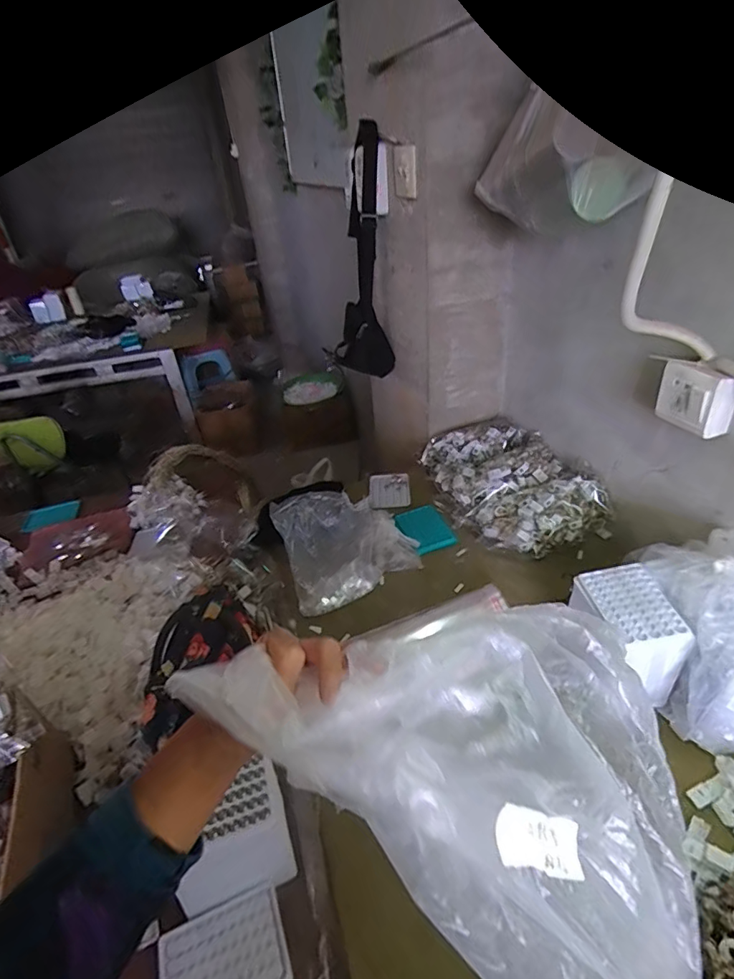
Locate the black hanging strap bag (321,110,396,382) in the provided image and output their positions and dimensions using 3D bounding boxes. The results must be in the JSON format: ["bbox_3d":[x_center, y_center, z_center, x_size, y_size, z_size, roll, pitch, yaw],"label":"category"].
[{"bbox_3d":[-0.030,-0.517,1.164,0.150,0.519,0.064,-8,34,-1],"label":"black hanging strap bag"}]

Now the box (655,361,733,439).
[{"bbox_3d":[0.456,-0.128,0.688,0.048,0.082,0.085,-13,35,-9],"label":"box"}]

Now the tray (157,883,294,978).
[{"bbox_3d":[-0.154,0.509,0.536,0.131,0.019,0.093,-17,36,-15],"label":"tray"}]

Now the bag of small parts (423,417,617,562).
[{"bbox_3d":[0.287,-0.024,1.054,0.247,0.089,0.399,-15,35,-11],"label":"bag of small parts"}]

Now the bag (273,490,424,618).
[{"bbox_3d":[-0.030,0.088,0.892,0.229,0.167,0.106,-19,36,-17],"label":"bag"}]

